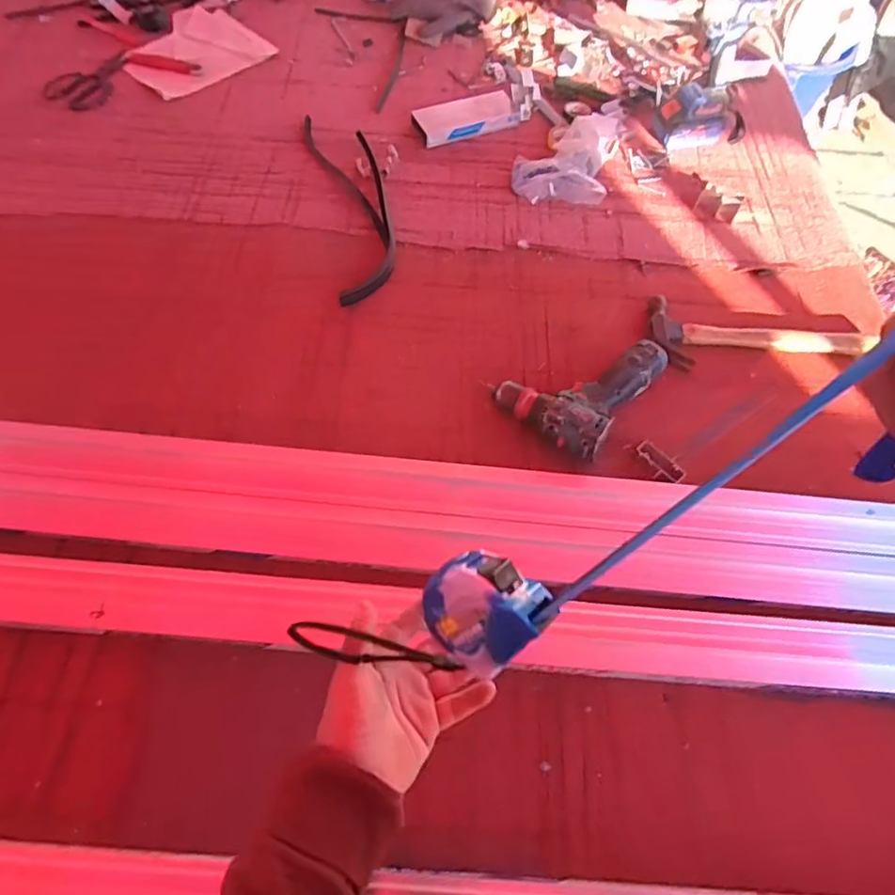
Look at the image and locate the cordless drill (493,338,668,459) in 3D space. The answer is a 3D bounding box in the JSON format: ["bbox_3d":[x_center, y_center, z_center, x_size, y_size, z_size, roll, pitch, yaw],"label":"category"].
[{"bbox_3d":[0.178,-0.092,0.789,0.154,0.057,0.202,37,64,14],"label":"cordless drill"}]

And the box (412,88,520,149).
[{"bbox_3d":[0.036,-0.597,1.063,0.190,0.031,0.077,-19,65,-14],"label":"box"}]

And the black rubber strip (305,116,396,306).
[{"bbox_3d":[-0.153,-0.404,0.961,0.108,0.020,0.418,-11,63,-10],"label":"black rubber strip"}]

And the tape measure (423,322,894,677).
[{"bbox_3d":[0.122,-0.013,0.240,0.043,0.428,0.061,-4,57,-42],"label":"tape measure"}]

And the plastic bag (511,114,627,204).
[{"bbox_3d":[0.215,-0.522,1.024,0.158,0.061,0.276,18,61,5],"label":"plastic bag"}]

